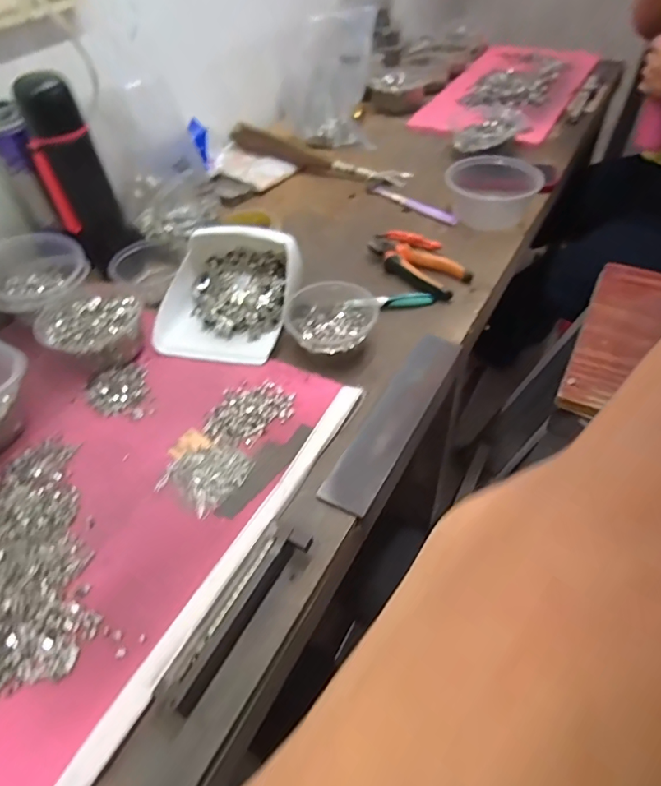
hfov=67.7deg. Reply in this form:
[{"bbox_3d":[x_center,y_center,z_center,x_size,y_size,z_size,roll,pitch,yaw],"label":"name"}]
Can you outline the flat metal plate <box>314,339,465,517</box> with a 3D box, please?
[{"bbox_3d":[0.069,0.022,0.515,0.049,0.010,0.241,27,57,15],"label":"flat metal plate"}]

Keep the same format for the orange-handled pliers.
[{"bbox_3d":[0.113,-0.177,0.674,0.148,0.021,0.070,34,59,30],"label":"orange-handled pliers"}]

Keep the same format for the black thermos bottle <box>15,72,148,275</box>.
[{"bbox_3d":[-0.320,-0.278,0.620,0.081,0.208,0.095,-22,50,-15],"label":"black thermos bottle"}]

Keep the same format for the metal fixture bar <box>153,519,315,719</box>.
[{"bbox_3d":[-0.070,0.167,0.379,0.035,0.028,0.147,23,54,24],"label":"metal fixture bar"}]

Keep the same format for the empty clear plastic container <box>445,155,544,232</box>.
[{"bbox_3d":[0.244,-0.309,0.747,0.131,0.068,0.120,16,51,18],"label":"empty clear plastic container"}]

